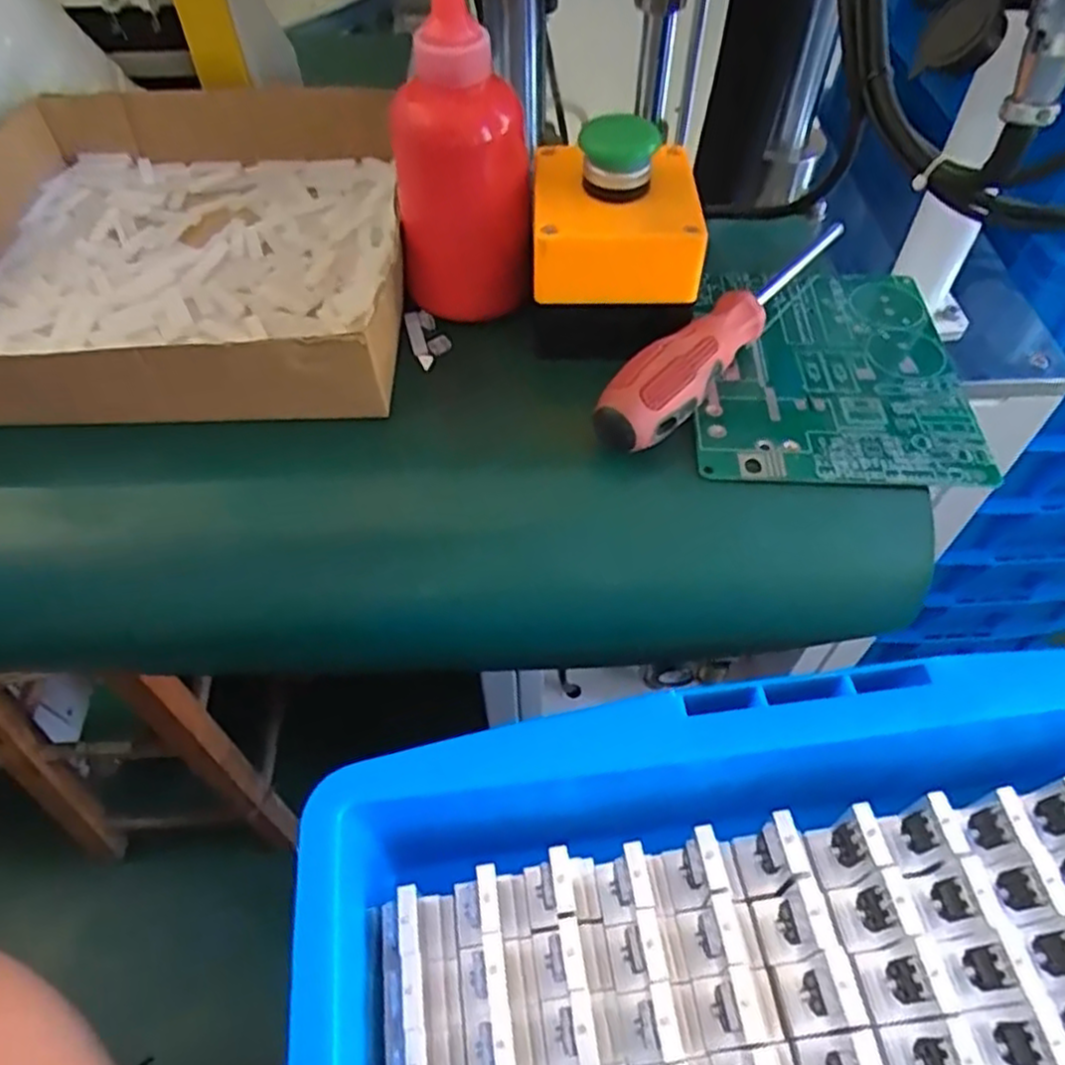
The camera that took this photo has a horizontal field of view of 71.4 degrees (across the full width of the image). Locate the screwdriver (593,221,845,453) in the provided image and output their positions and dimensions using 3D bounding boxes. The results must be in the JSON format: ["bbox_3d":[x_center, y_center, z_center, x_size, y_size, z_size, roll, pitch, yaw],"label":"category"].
[{"bbox_3d":[0.092,-0.101,0.340,0.028,0.029,0.195,31,61,20],"label":"screwdriver"}]

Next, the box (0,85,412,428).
[{"bbox_3d":[-0.178,-0.164,0.387,0.223,0.052,0.277,-3,55,-2],"label":"box"}]

